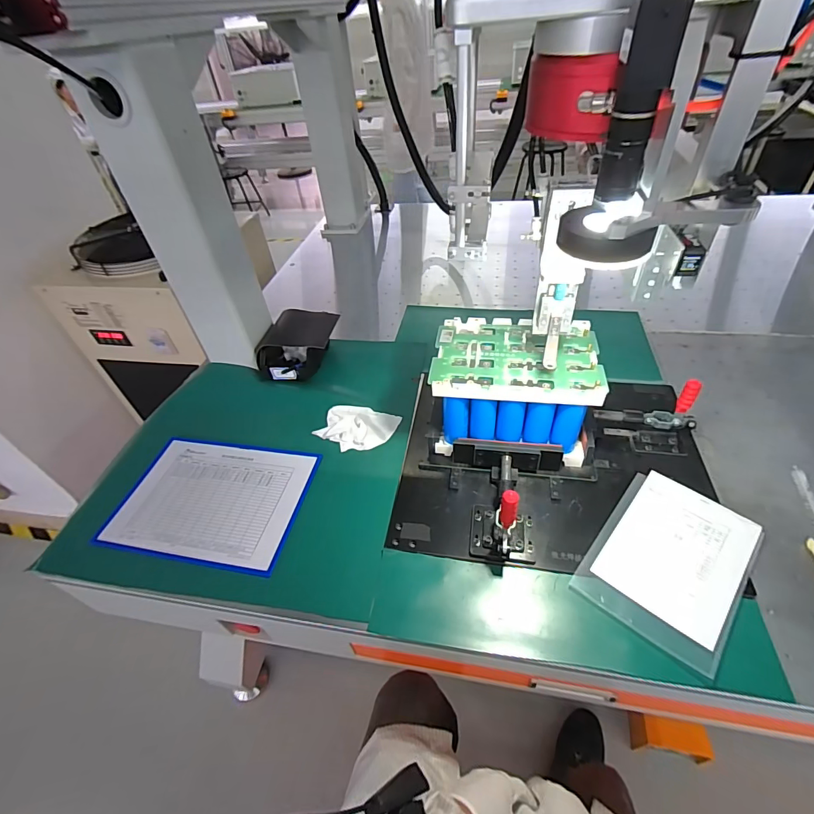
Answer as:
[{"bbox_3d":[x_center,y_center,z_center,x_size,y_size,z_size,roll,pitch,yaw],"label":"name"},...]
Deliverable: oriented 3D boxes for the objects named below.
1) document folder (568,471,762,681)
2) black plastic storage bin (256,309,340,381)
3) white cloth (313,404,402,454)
[{"bbox_3d":[0.355,0.201,0.560,0.167,0.009,0.236,29,56,34],"label":"document folder"},{"bbox_3d":[-0.238,-0.123,0.908,0.141,0.093,0.179,4,45,11],"label":"black plastic storage bin"},{"bbox_3d":[-0.093,0.036,0.776,0.136,0.021,0.099,11,47,17],"label":"white cloth"}]

